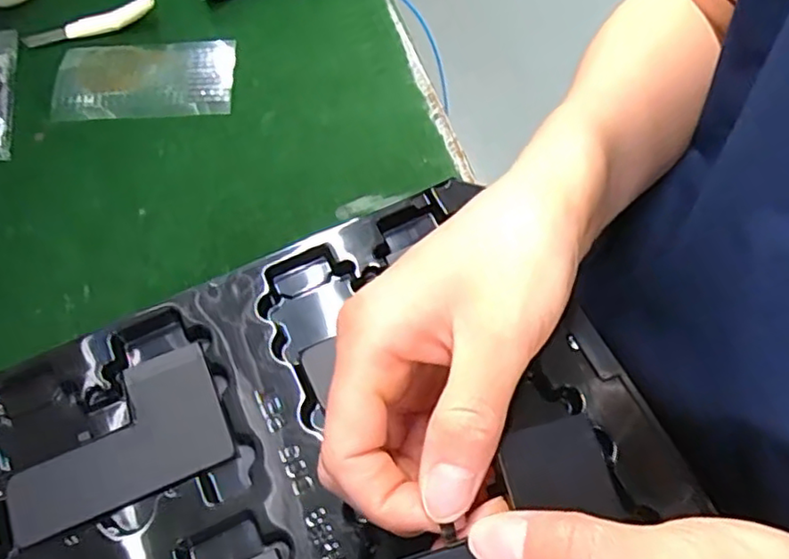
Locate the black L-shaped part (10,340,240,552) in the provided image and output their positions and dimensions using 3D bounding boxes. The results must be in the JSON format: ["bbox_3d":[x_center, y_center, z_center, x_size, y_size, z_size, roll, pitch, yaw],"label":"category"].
[{"bbox_3d":[-0.125,0.071,0.288,0.094,0.004,0.057,-22,66,-11],"label":"black L-shaped part"}]

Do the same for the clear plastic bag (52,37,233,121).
[{"bbox_3d":[-0.156,-0.125,0.405,0.111,0.010,0.056,-4,66,4],"label":"clear plastic bag"}]

